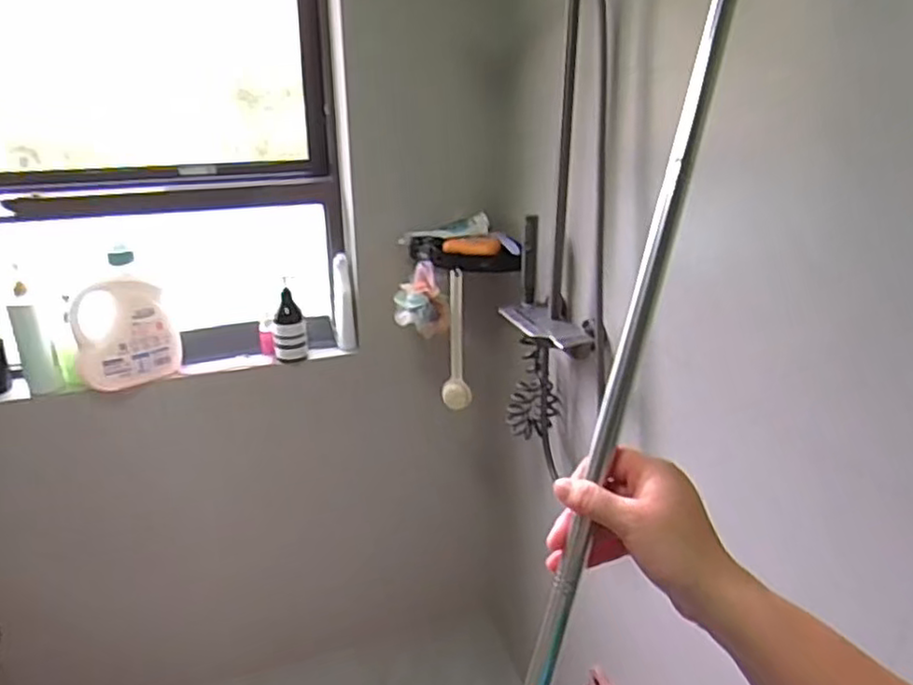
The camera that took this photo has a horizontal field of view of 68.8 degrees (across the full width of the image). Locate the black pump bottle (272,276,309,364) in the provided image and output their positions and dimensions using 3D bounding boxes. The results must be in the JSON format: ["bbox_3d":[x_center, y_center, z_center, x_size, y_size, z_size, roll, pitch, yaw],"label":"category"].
[{"bbox_3d":[-0.391,-0.050,1.556,0.075,0.191,0.058,-6,23,-14],"label":"black pump bottle"}]

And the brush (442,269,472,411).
[{"bbox_3d":[0.001,-0.002,1.524,0.063,0.327,0.042,0,23,0],"label":"brush"}]

